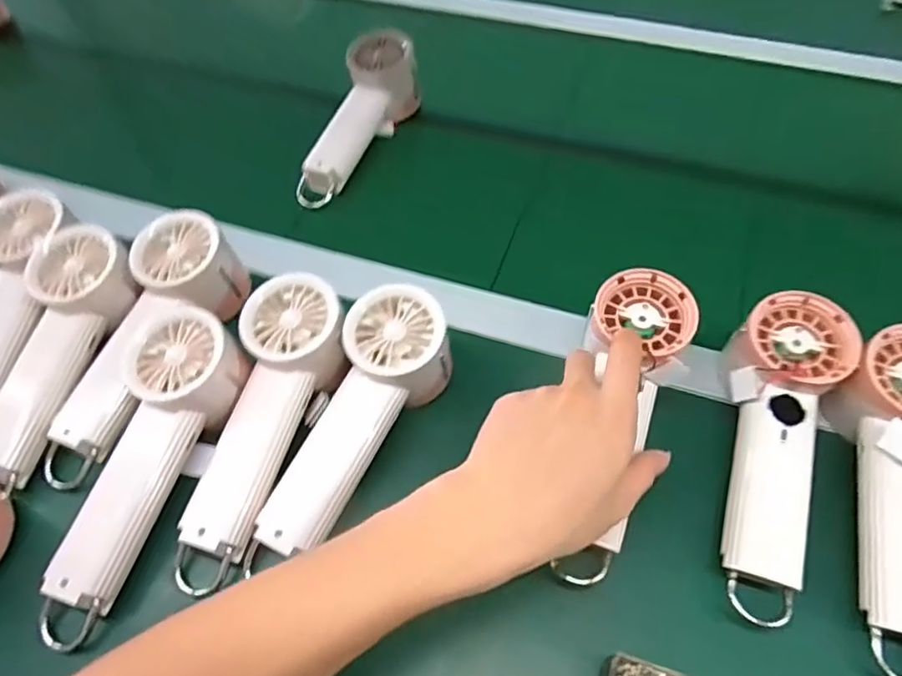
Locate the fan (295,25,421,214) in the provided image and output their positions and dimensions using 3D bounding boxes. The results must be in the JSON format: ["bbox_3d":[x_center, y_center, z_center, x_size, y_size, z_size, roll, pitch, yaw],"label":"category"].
[{"bbox_3d":[-0.089,-0.201,0.565,0.057,0.056,0.185,20,71,13],"label":"fan"}]

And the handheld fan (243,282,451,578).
[{"bbox_3d":[-0.058,0.055,0.371,0.060,0.045,0.177,24,74,16],"label":"handheld fan"}]

